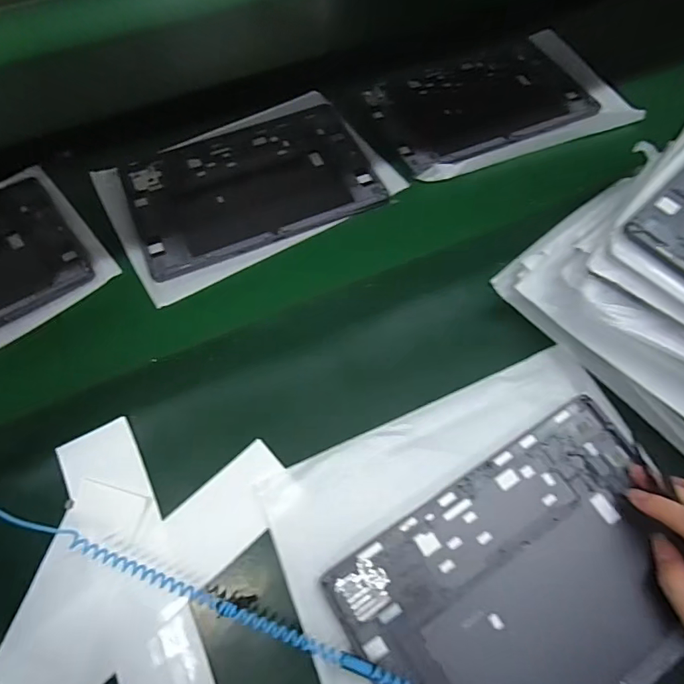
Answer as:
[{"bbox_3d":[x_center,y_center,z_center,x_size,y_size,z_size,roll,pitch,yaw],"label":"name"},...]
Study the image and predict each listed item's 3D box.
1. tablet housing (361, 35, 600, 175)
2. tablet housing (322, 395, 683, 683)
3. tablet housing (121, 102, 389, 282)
[{"bbox_3d":[0.162,-0.297,0.547,0.254,0.014,0.173,-22,65,-10],"label":"tablet housing"},{"bbox_3d":[0.133,0.170,0.315,0.247,0.012,0.161,-29,67,-13],"label":"tablet housing"},{"bbox_3d":[-0.100,-0.176,0.489,0.251,0.008,0.174,-22,65,-10],"label":"tablet housing"}]

